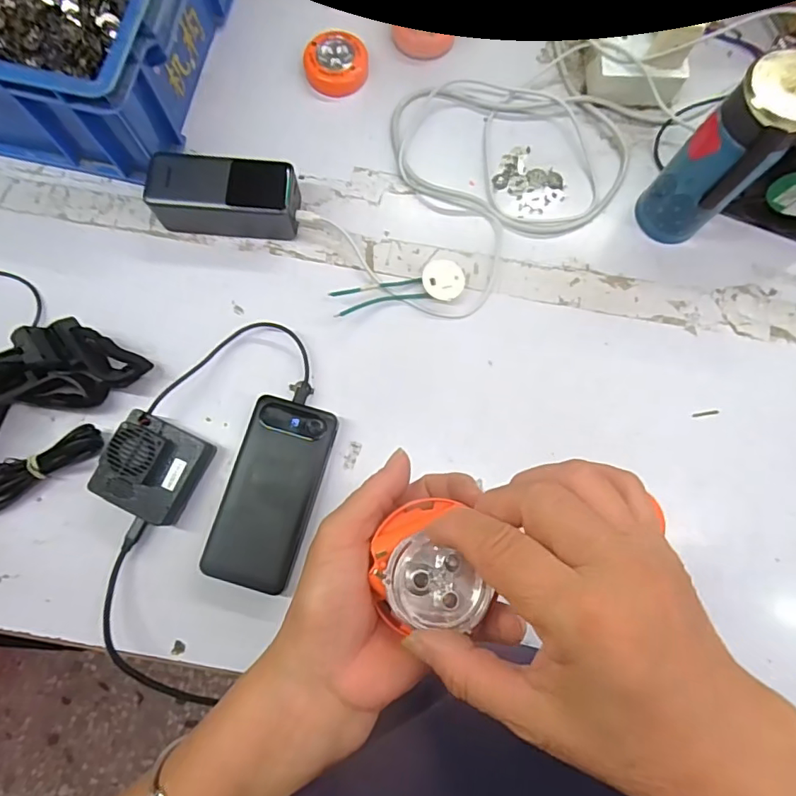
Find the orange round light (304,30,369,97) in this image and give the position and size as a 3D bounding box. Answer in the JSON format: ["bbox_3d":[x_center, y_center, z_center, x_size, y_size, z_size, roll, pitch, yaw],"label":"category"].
[{"bbox_3d":[-0.064,-0.347,0.539,0.063,0.017,0.060,4,78,0],"label":"orange round light"}]

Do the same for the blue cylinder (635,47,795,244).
[{"bbox_3d":[0.272,-0.200,0.444,0.053,0.169,0.062,-40,82,-8],"label":"blue cylinder"}]

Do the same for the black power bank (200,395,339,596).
[{"bbox_3d":[-0.108,0.081,0.450,0.075,0.033,0.155,16,79,3],"label":"black power bank"}]

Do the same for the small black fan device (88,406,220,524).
[{"bbox_3d":[-0.208,0.060,0.444,0.070,0.048,0.078,24,79,4],"label":"small black fan device"}]

